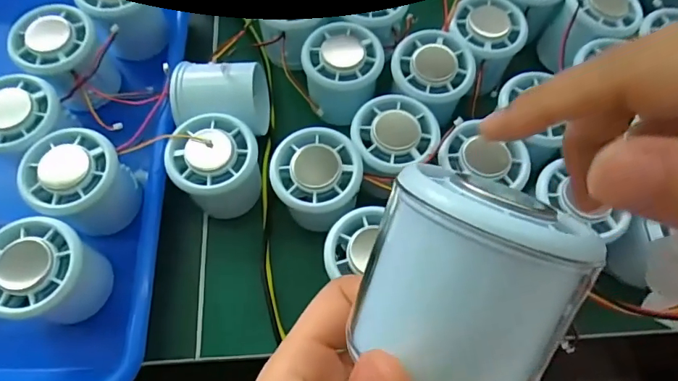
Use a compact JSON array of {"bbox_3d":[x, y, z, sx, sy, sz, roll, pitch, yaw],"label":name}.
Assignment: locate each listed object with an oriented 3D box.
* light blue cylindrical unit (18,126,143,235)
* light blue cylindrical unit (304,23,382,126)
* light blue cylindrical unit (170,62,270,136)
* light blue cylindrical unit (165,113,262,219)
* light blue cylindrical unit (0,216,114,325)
[{"bbox_3d":[-0.162,-0.004,0.297,0.055,0.047,0.052,0,65,-1],"label":"light blue cylindrical unit"},{"bbox_3d":[0.002,-0.085,0.339,0.054,0.044,0.055,-4,66,-3],"label":"light blue cylindrical unit"},{"bbox_3d":[-0.082,-0.062,0.330,0.063,0.046,0.052,5,65,1],"label":"light blue cylindrical unit"},{"bbox_3d":[-0.081,-0.013,0.317,0.053,0.059,0.054,0,65,-1],"label":"light blue cylindrical unit"},{"bbox_3d":[-0.172,0.053,0.281,0.049,0.063,0.053,0,65,-1],"label":"light blue cylindrical unit"}]

